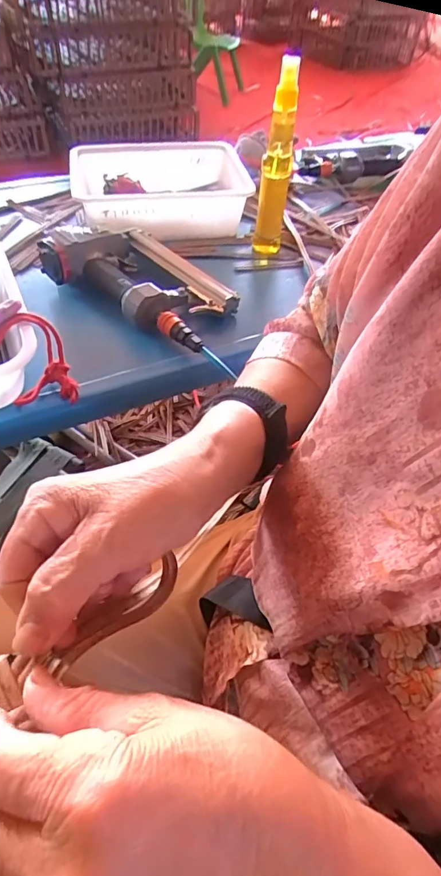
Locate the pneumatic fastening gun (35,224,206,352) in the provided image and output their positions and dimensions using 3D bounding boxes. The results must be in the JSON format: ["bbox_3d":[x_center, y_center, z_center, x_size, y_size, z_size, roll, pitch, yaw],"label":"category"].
[{"bbox_3d":[-0.107,-0.208,0.591,0.277,0.048,0.110,34,56,21],"label":"pneumatic fastening gun"}]

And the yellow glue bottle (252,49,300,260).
[{"bbox_3d":[0.079,-0.384,0.651,0.043,0.233,0.033,6,51,0],"label":"yellow glue bottle"}]

